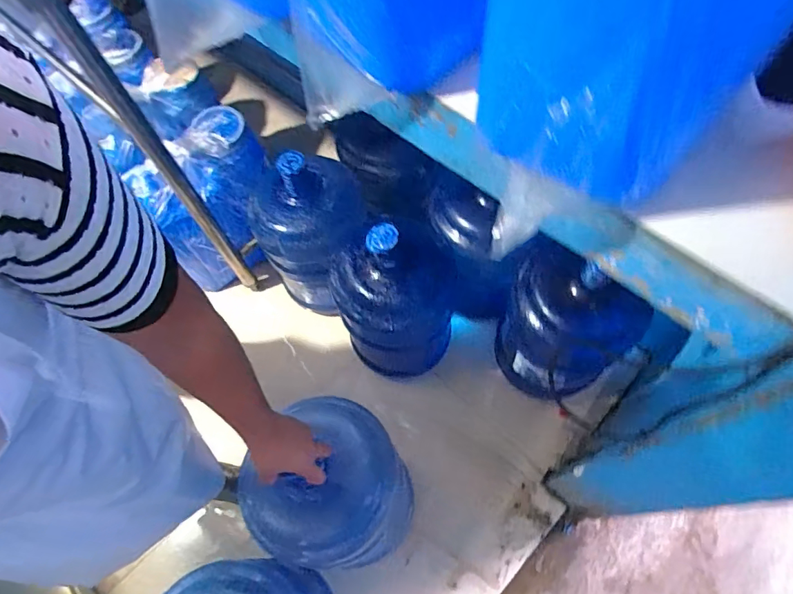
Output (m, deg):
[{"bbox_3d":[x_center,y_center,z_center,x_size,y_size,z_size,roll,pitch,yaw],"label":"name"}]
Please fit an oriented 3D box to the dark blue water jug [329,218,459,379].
[{"bbox_3d":[-0.005,-0.006,1.038,0.236,0.434,0.258,-1,64,3],"label":"dark blue water jug"}]

